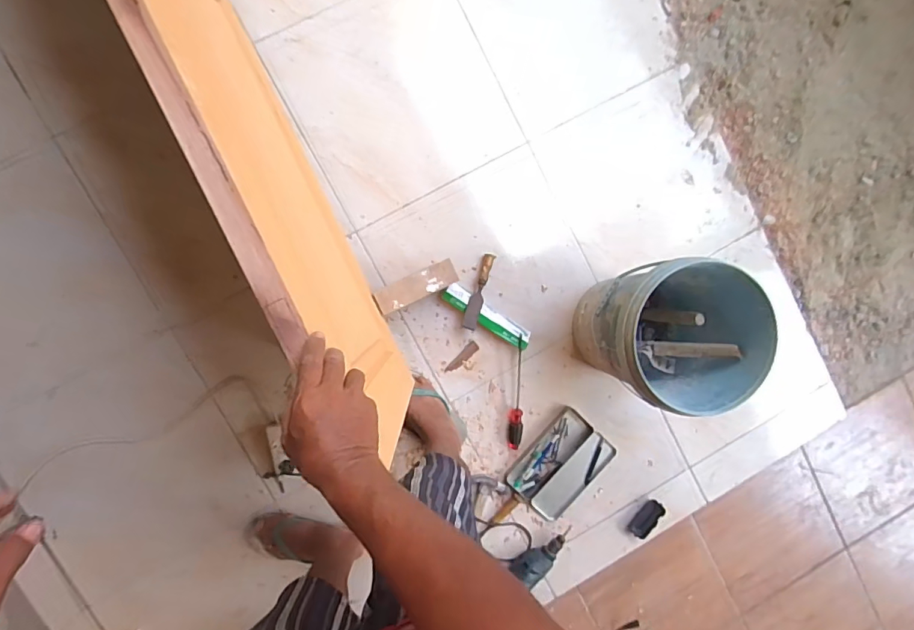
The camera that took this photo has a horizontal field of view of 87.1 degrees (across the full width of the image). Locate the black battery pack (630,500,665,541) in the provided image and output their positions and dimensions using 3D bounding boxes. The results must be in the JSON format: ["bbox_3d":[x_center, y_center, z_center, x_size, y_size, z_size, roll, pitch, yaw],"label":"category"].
[{"bbox_3d":[0.519,0.557,1.314,0.058,0.025,0.108,37,88,-8],"label":"black battery pack"}]

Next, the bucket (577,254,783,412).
[{"bbox_3d":[0.449,0.038,1.099,0.293,0.345,0.296,0,93,-7],"label":"bucket"}]

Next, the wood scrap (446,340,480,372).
[{"bbox_3d":[0.015,0.112,1.239,0.031,0.008,0.105,43,87,-9],"label":"wood scrap"}]

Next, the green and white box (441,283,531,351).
[{"bbox_3d":[0.077,0.003,1.220,0.247,0.023,0.054,33,89,-8],"label":"green and white box"}]

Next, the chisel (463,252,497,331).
[{"bbox_3d":[0.057,-0.062,1.214,0.037,0.037,0.201,17,91,-8],"label":"chisel"}]

